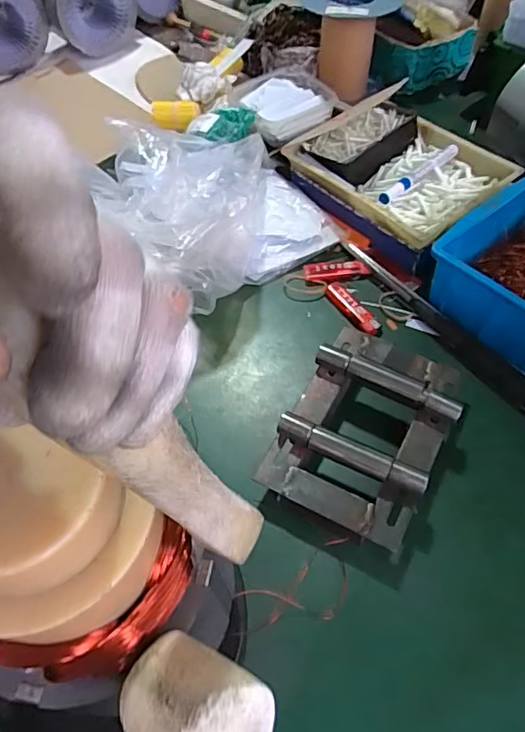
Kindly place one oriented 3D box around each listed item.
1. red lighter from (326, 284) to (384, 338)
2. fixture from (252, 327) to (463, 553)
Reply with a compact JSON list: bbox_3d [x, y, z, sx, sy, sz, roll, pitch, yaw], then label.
[{"bbox_3d":[0.102,-0.063,0.601,0.022,0.011,0.083,-33,60,-19],"label":"red lighter"},{"bbox_3d":[0.095,0.050,0.488,0.138,0.038,0.199,24,59,19],"label":"fixture"}]

